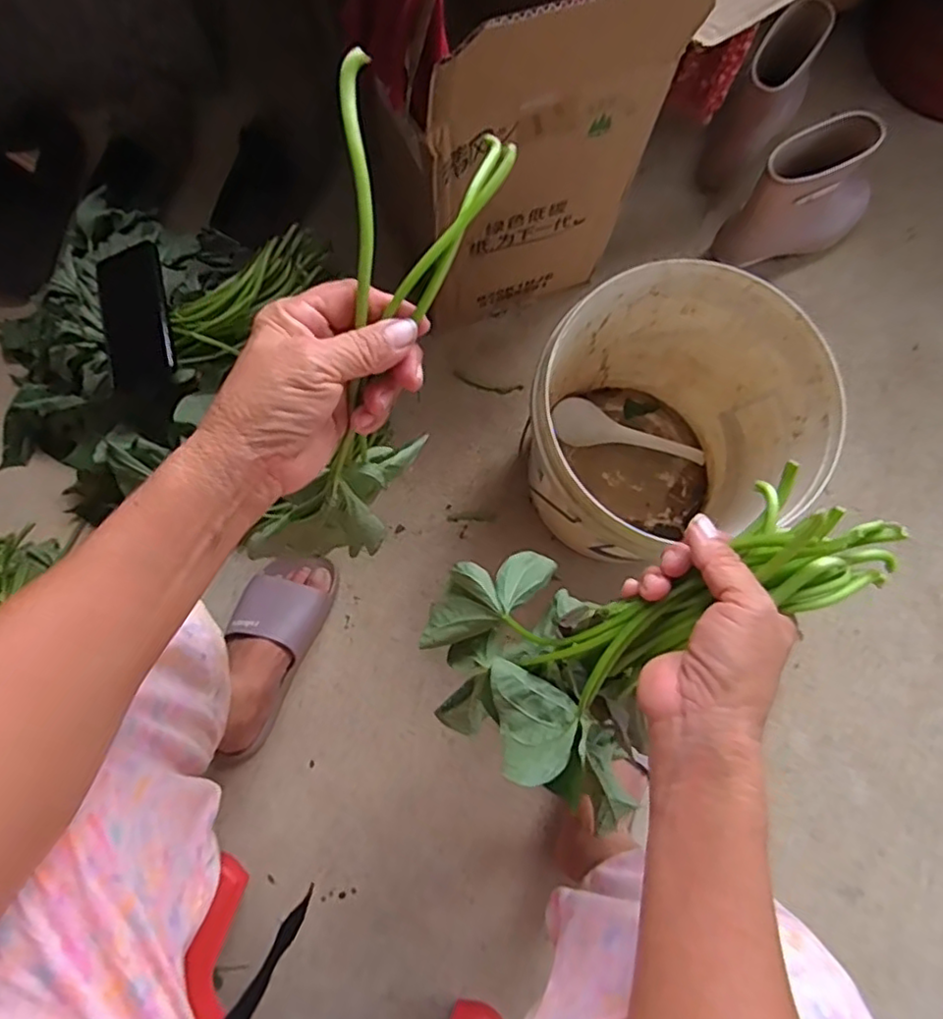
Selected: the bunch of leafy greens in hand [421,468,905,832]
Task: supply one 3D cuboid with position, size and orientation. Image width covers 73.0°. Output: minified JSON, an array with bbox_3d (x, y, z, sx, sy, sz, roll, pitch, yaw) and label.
[{"bbox_3d":[0.092,0.078,0.378,0.235,0.196,0.137,-12,80,-3],"label":"bunch of leafy greens in hand"}]

